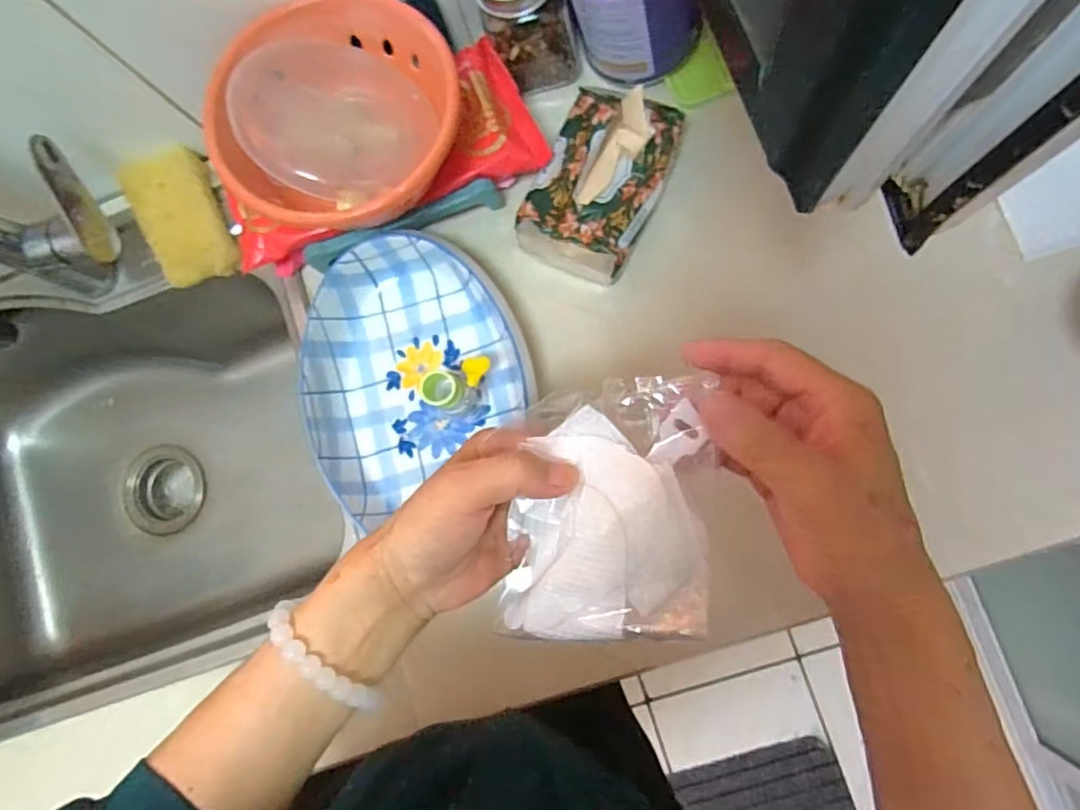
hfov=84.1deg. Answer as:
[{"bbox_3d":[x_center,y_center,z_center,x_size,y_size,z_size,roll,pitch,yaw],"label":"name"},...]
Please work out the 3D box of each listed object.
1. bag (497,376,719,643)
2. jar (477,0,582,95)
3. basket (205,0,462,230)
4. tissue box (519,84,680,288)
[{"bbox_3d":[0.027,0.048,0.277,0.098,0.020,0.128,3,96,16],"label":"bag"},{"bbox_3d":[-0.012,-0.308,0.478,0.063,0.100,0.074,-27,81,4],"label":"jar"},{"bbox_3d":[-0.145,-0.222,0.445,0.170,0.077,0.156,-1,84,7],"label":"basket"},{"bbox_3d":[0.041,-0.176,0.474,0.100,0.067,0.133,27,88,9],"label":"tissue box"}]

